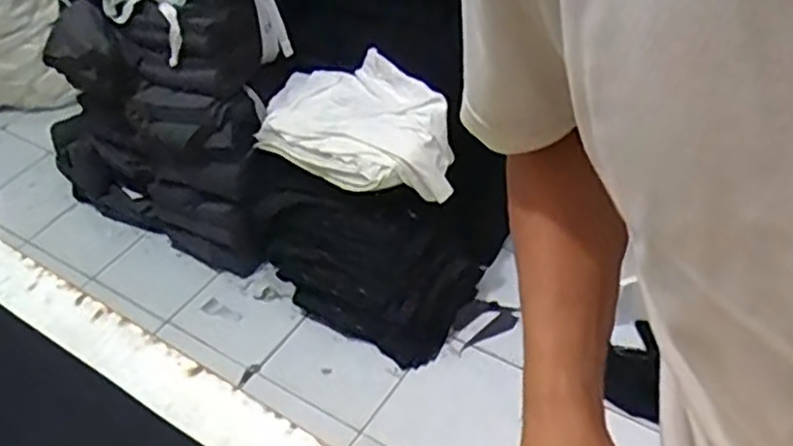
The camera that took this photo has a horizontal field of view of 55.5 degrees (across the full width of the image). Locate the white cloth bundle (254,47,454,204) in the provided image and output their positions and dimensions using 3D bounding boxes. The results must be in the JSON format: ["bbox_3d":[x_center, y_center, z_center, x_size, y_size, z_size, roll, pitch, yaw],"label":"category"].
[{"bbox_3d":[-0.090,-0.212,1.633,0.459,0.155,0.267,30,55,35],"label":"white cloth bundle"}]

